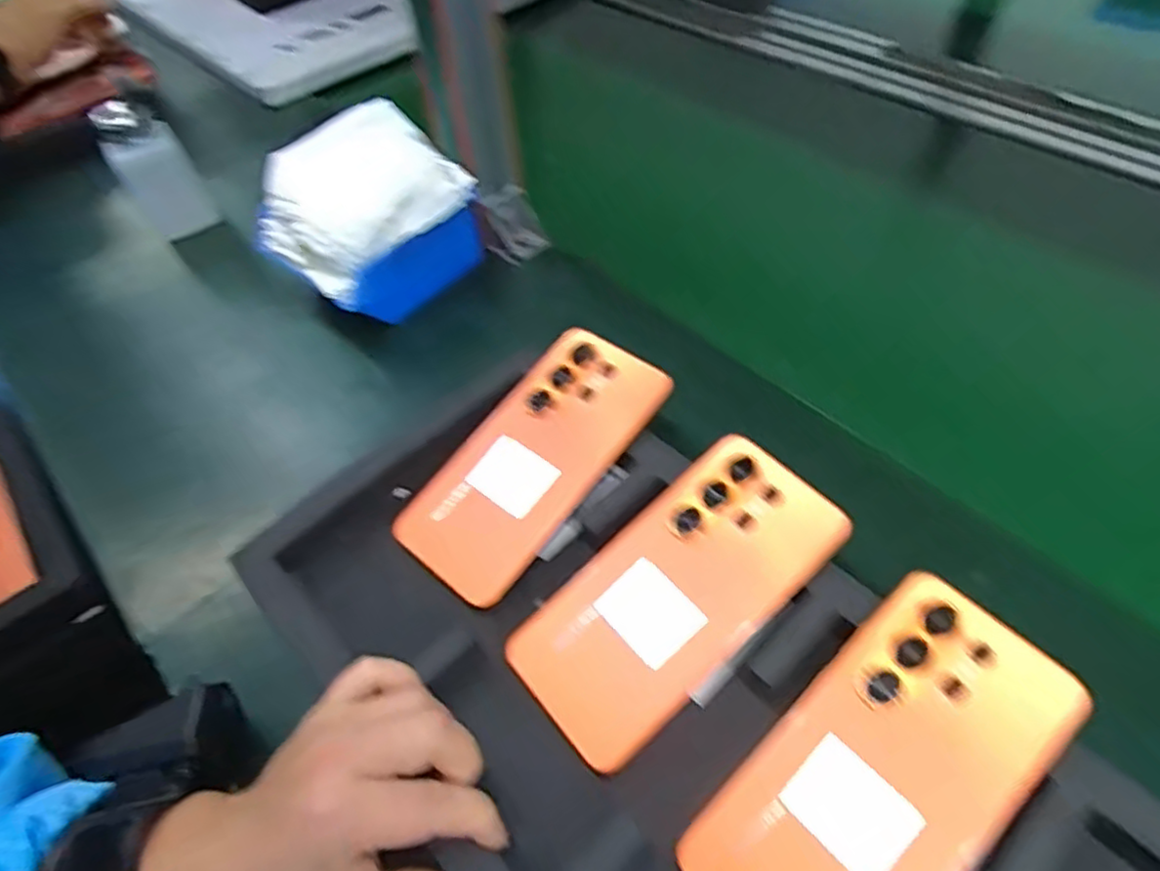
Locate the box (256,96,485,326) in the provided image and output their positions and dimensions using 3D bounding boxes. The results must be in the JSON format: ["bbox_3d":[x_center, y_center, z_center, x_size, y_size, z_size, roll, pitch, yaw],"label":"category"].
[{"bbox_3d":[-0.154,-0.159,0.494,0.119,0.103,0.132,35,62,27],"label":"box"}]

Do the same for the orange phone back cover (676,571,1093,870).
[{"bbox_3d":[0.124,0.141,0.274,0.166,0.006,0.082,-44,60,-10],"label":"orange phone back cover"}]

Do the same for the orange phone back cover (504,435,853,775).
[{"bbox_3d":[0.048,0.075,0.329,0.168,0.009,0.078,-41,59,-11],"label":"orange phone back cover"}]

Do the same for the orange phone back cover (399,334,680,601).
[{"bbox_3d":[-0.027,0.011,0.383,0.080,0.009,0.166,33,74,26],"label":"orange phone back cover"}]

